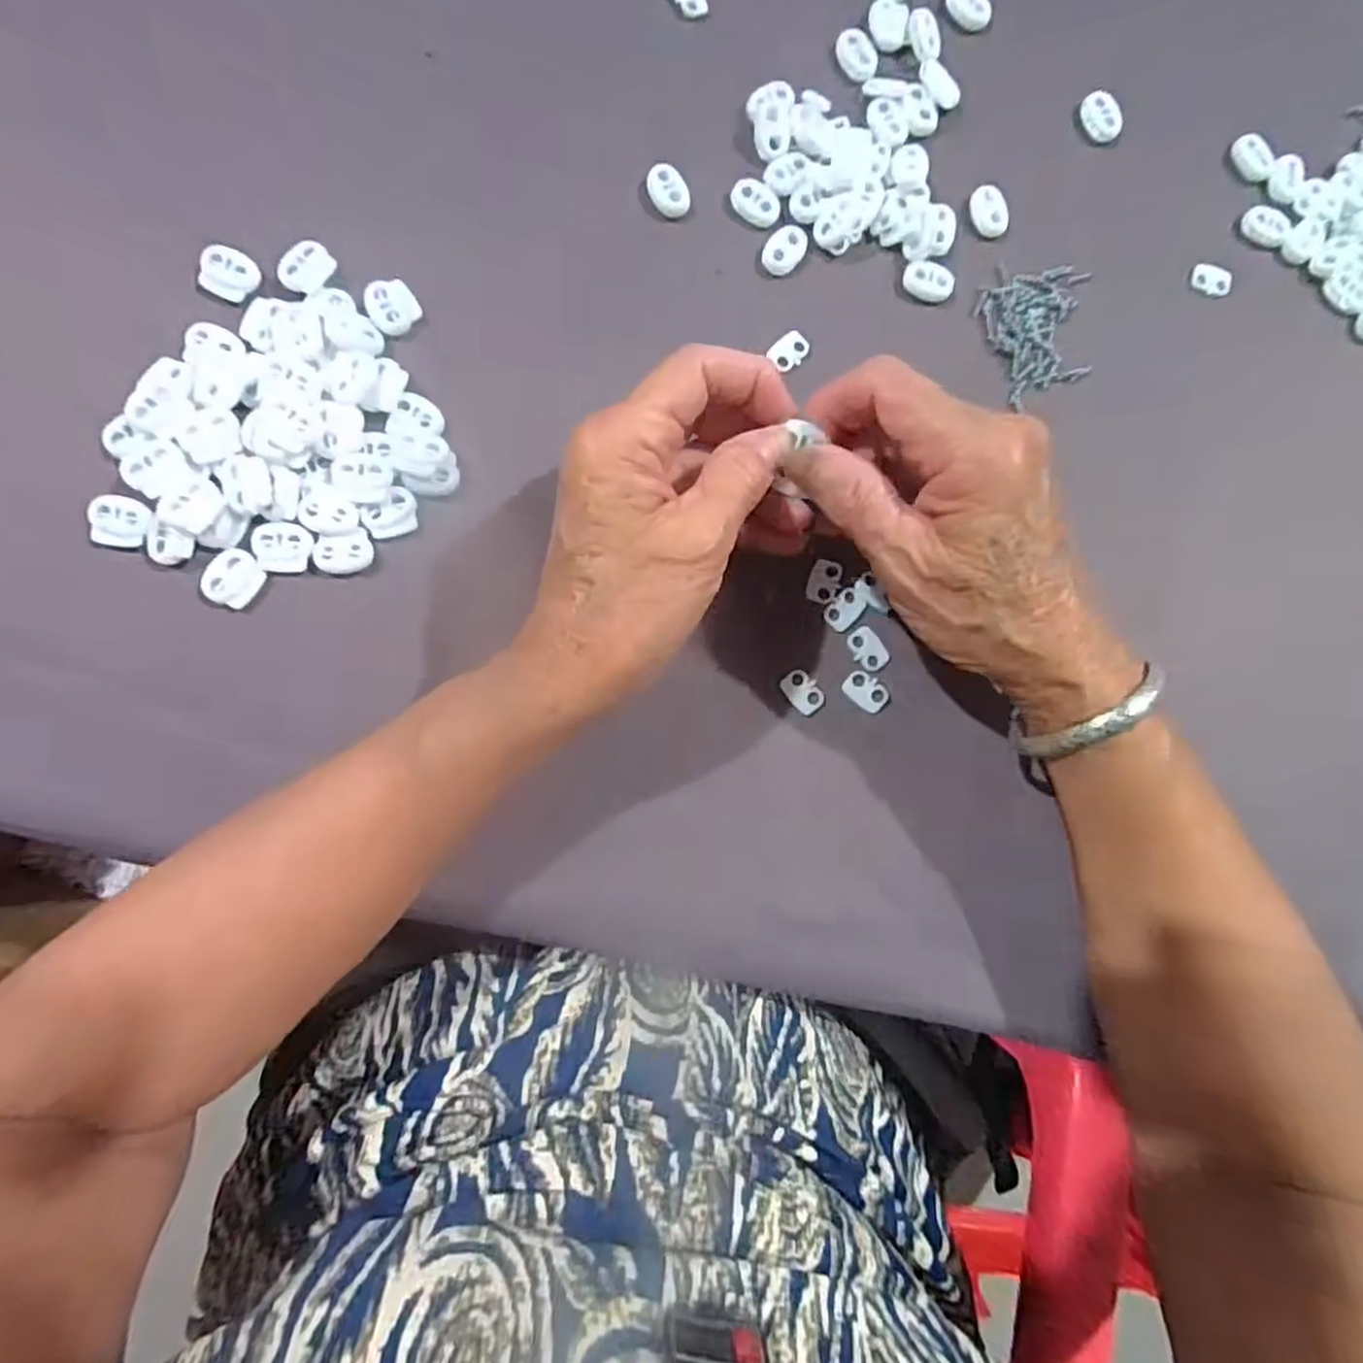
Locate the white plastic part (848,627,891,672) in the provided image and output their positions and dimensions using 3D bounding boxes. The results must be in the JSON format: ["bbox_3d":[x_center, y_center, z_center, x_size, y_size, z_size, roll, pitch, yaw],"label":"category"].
[{"bbox_3d":[0.079,-0.014,0.300,0.013,0.004,0.019,-39,90,-8],"label":"white plastic part"}]

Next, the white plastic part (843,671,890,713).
[{"bbox_3d":[0.078,0.004,0.299,0.019,0.004,0.013,37,82,-2],"label":"white plastic part"}]

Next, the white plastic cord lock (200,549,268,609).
[{"bbox_3d":[-0.174,-0.040,0.276,0.018,0.005,0.021,35,82,-3],"label":"white plastic cord lock"}]

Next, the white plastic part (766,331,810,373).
[{"bbox_3d":[0.047,-0.143,0.309,0.018,0.004,0.013,-39,90,-8],"label":"white plastic part"}]

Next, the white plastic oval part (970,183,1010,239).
[{"bbox_3d":[0.137,-0.210,0.319,0.015,0.005,0.023,-2,86,-7],"label":"white plastic oval part"}]

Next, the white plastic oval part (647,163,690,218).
[{"bbox_3d":[-0.006,-0.210,0.306,0.015,0.005,0.022,-25,89,-8],"label":"white plastic oval part"}]

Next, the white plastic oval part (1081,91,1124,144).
[{"bbox_3d":[0.193,-0.259,0.328,0.011,0.008,0.022,-41,91,-8],"label":"white plastic oval part"}]

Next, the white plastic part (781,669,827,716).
[{"bbox_3d":[0.051,0.004,0.297,0.013,0.004,0.019,-42,91,-8],"label":"white plastic part"}]

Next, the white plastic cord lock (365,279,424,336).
[{"bbox_3d":[-0.118,-0.153,0.291,0.019,0.007,0.020,-35,90,-8],"label":"white plastic cord lock"}]

